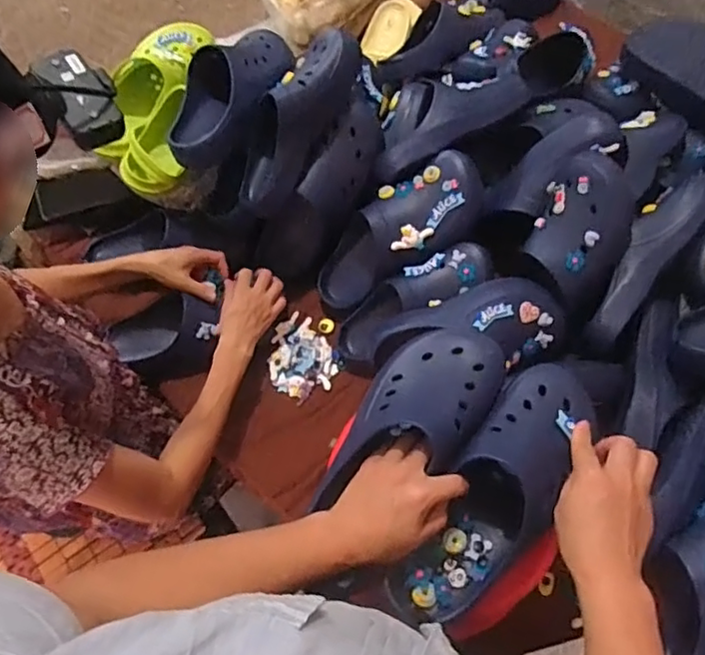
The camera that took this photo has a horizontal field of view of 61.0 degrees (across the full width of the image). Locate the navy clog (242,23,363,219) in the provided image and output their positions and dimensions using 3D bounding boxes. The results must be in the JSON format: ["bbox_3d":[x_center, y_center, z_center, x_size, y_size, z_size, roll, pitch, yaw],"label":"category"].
[{"bbox_3d":[-0.093,-0.301,0.861,0.090,0.089,0.283,33,99,18],"label":"navy clog"}]

